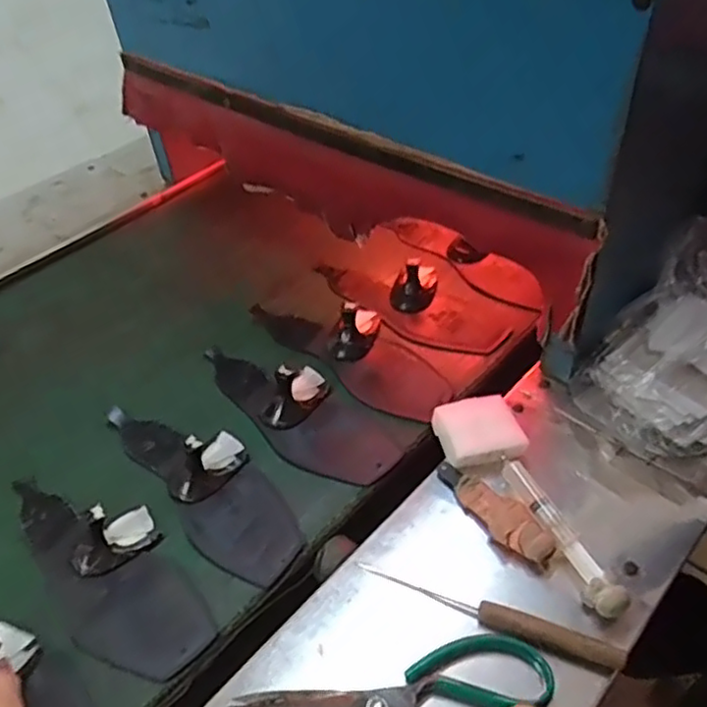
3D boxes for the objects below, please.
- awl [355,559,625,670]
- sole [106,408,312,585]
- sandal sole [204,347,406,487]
[{"bbox_3d":[0.095,0.185,0.478,0.190,0.015,0.013,14,48,21],"label":"awl"},{"bbox_3d":[-0.137,0.098,0.596,0.089,0.041,0.249,-33,50,-24],"label":"sole"},{"bbox_3d":[-0.065,0.042,0.647,0.245,0.049,0.096,32,56,33],"label":"sandal sole"}]

